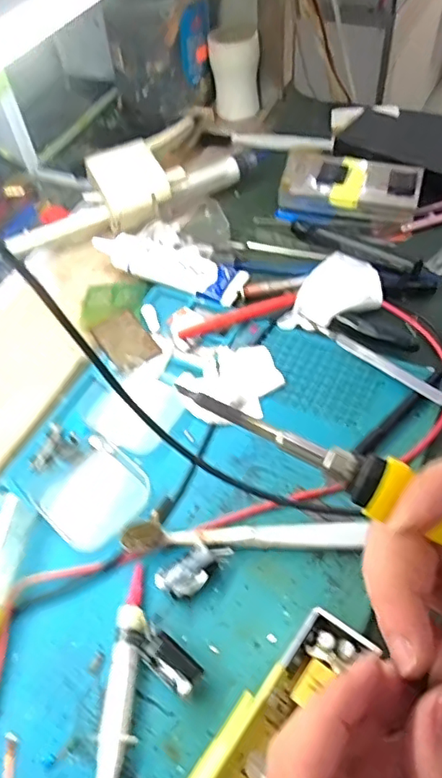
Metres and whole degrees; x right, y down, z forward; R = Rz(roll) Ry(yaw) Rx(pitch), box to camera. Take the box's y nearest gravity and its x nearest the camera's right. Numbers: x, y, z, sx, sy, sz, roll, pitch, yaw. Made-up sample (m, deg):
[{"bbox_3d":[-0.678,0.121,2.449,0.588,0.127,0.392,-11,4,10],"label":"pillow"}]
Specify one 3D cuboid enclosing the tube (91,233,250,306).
[{"bbox_3d":[-0.045,-0.111,0.490,0.136,0.023,0.045,21,58,20],"label":"tube"}]

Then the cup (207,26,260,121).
[{"bbox_3d":[0.015,-0.353,0.630,0.053,0.071,0.049,-4,53,2],"label":"cup"}]

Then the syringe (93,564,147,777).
[{"bbox_3d":[-0.050,0.152,0.302,0.016,0.013,0.112,0,53,5],"label":"syringe"}]

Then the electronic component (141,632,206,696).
[{"bbox_3d":[-0.026,0.146,0.301,0.034,0.018,0.018,32,62,26],"label":"electronic component"}]

